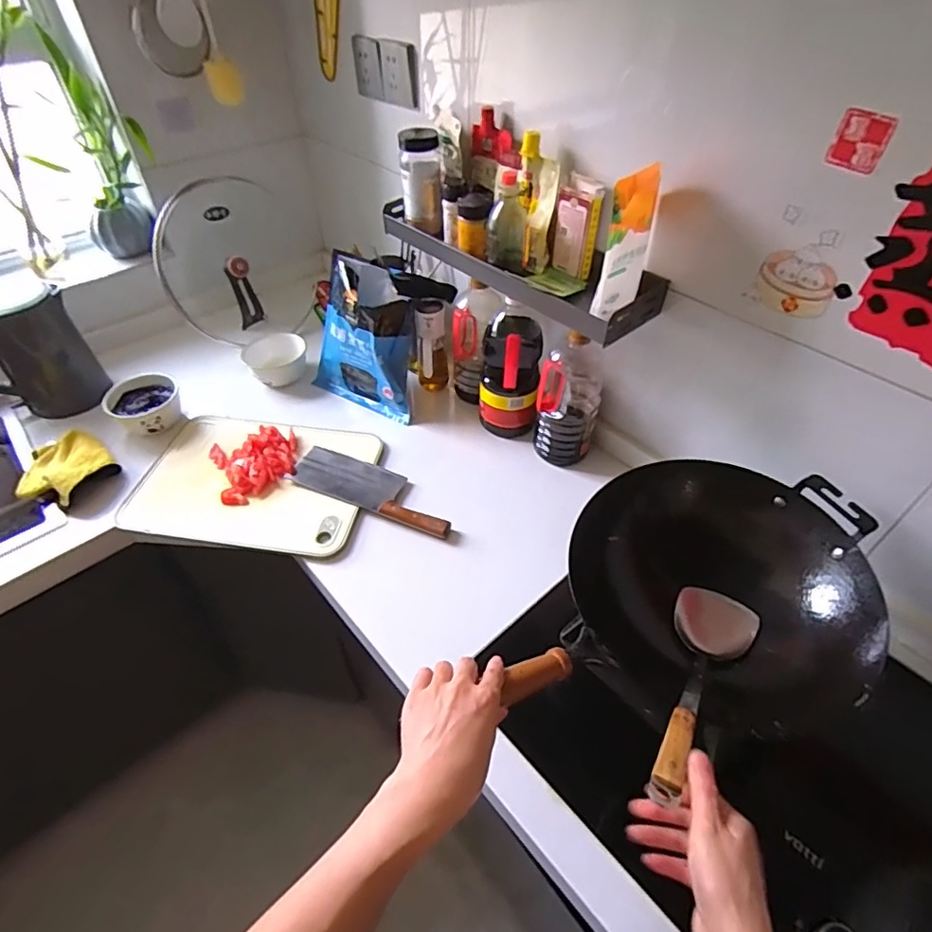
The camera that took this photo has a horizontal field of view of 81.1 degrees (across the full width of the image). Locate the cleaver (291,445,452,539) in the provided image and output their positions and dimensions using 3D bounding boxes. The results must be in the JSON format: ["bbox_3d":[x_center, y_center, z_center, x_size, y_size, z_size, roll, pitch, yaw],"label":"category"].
[{"bbox_3d":[-0.154,0.035,0.929,0.296,0.025,0.097,18,49,16],"label":"cleaver"}]

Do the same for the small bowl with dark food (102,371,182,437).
[{"bbox_3d":[-0.614,-0.118,1.049,0.128,0.058,0.134,0,47,0],"label":"small bowl with dark food"}]

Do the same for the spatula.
[{"bbox_3d":[0.251,0.219,0.569,0.090,0.044,0.334,24,23,21],"label":"spatula"}]

